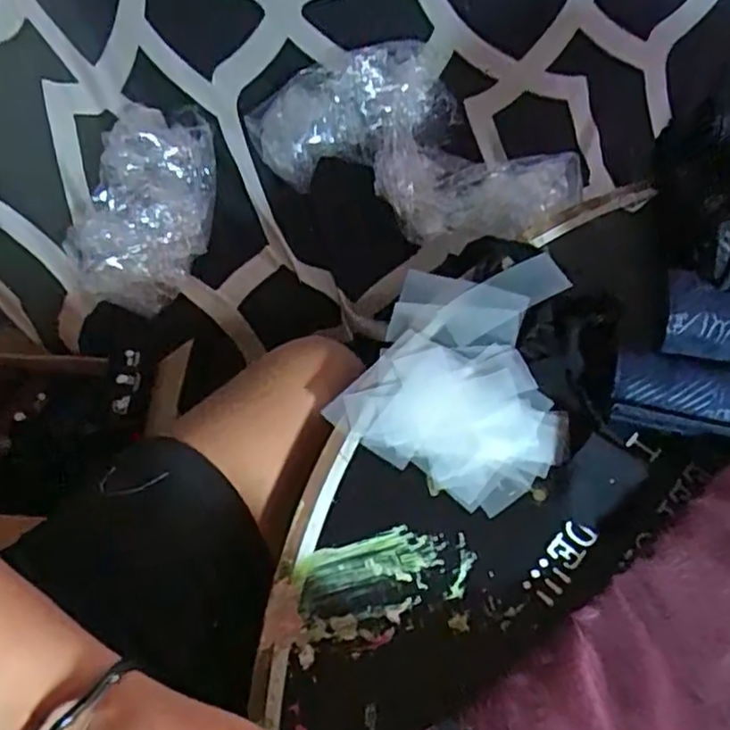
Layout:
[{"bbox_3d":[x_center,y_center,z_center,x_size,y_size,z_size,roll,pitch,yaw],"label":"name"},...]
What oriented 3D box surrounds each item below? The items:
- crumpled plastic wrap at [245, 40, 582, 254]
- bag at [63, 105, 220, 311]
[{"bbox_3d":[0.082,-0.331,1.009,0.469,0.105,0.268,27,63,19],"label":"crumpled plastic wrap"},{"bbox_3d":[-0.307,-0.245,0.986,0.173,0.125,0.312,2,58,5],"label":"bag"}]

